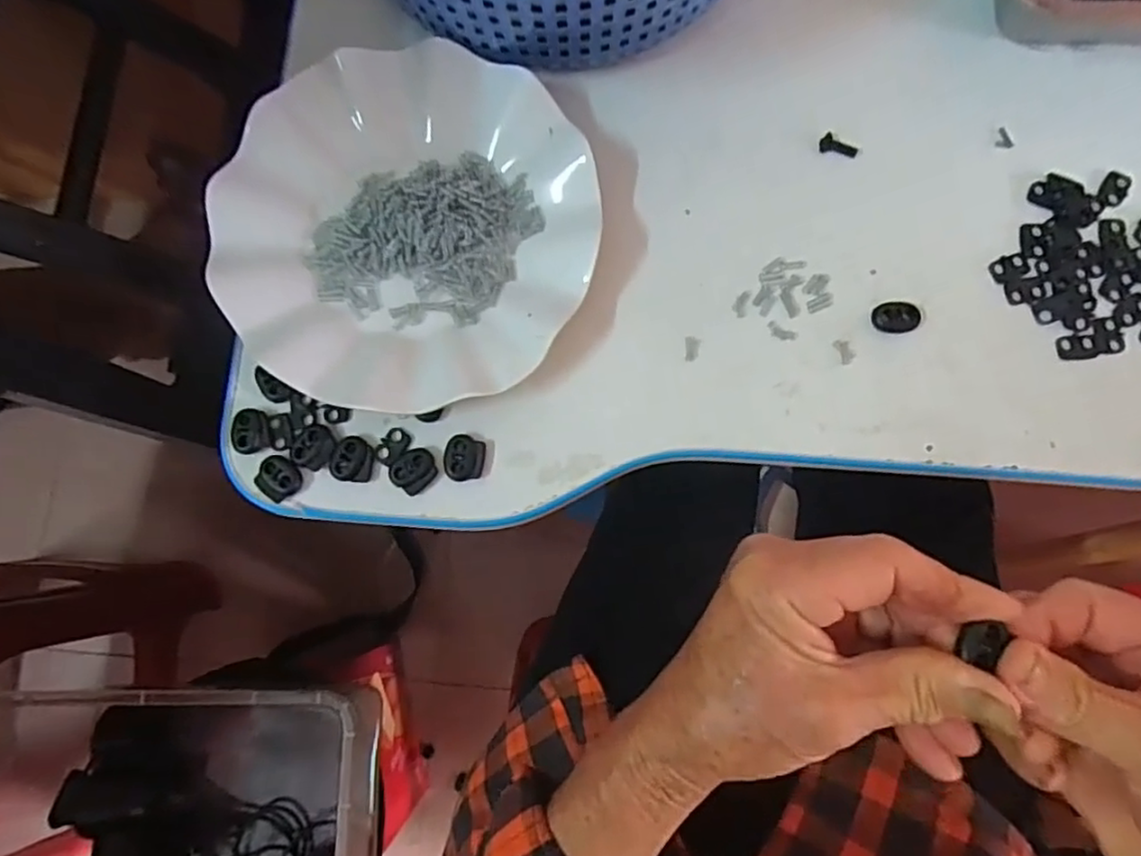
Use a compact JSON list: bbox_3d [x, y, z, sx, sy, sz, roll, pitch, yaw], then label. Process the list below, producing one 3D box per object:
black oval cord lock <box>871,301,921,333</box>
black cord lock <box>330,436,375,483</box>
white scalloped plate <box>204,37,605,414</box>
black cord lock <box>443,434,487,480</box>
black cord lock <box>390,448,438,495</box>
[{"bbox_3d":[0.155,-0.053,0.314,0.022,0.005,0.015,-3,80,0],"label":"black oval cord lock"},{"bbox_3d":[-0.103,0.015,0.313,0.019,0.007,0.021,6,80,2],"label":"black cord lock"},{"bbox_3d":[-0.080,-0.099,0.322,0.180,0.023,0.176,0,80,1],"label":"white scalloped plate"},{"bbox_3d":[-0.050,0.014,0.309,0.019,0.004,0.021,7,80,2],"label":"black cord lock"},{"bbox_3d":[-0.073,0.020,0.311,0.021,0.004,0.018,-43,82,-6],"label":"black cord lock"}]

